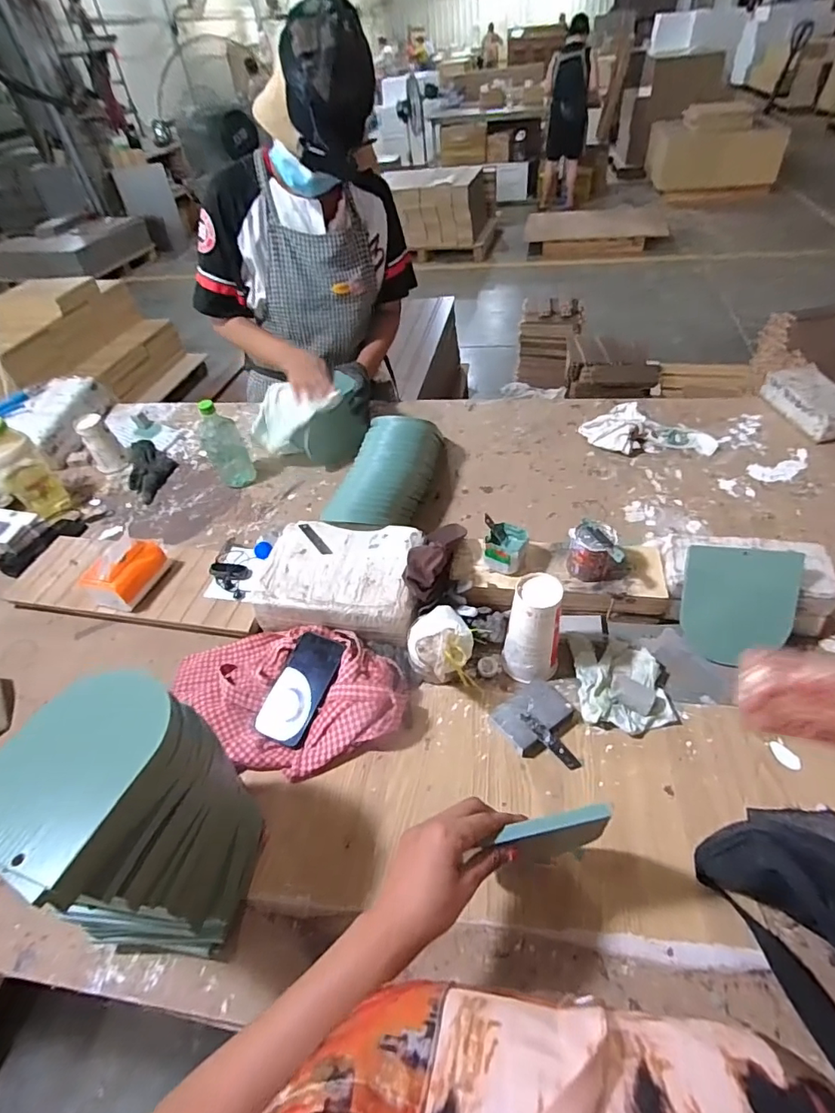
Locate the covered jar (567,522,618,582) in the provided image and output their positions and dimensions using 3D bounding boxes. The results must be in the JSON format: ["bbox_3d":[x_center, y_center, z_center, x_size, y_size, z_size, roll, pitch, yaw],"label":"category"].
[{"bbox_3d":[0.275,-0.004,0.802,0.077,0.078,0.073,5,48,11],"label":"covered jar"}]

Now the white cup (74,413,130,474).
[{"bbox_3d":[-0.775,-0.281,1.230,0.069,0.127,0.067,-3,45,3],"label":"white cup"}]

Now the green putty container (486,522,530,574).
[{"bbox_3d":[0.145,-0.012,0.826,0.064,0.052,0.070,20,52,24],"label":"green putty container"}]

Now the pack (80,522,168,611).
[{"bbox_3d":[-0.542,0.014,0.920,0.104,0.094,0.133,12,48,18],"label":"pack"}]

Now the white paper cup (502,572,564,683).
[{"bbox_3d":[0.169,0.109,0.727,0.084,0.171,0.076,8,46,15],"label":"white paper cup"}]

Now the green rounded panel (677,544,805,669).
[{"bbox_3d":[0.469,0.073,0.734,0.146,0.166,0.006,6,5,15],"label":"green rounded panel"}]

